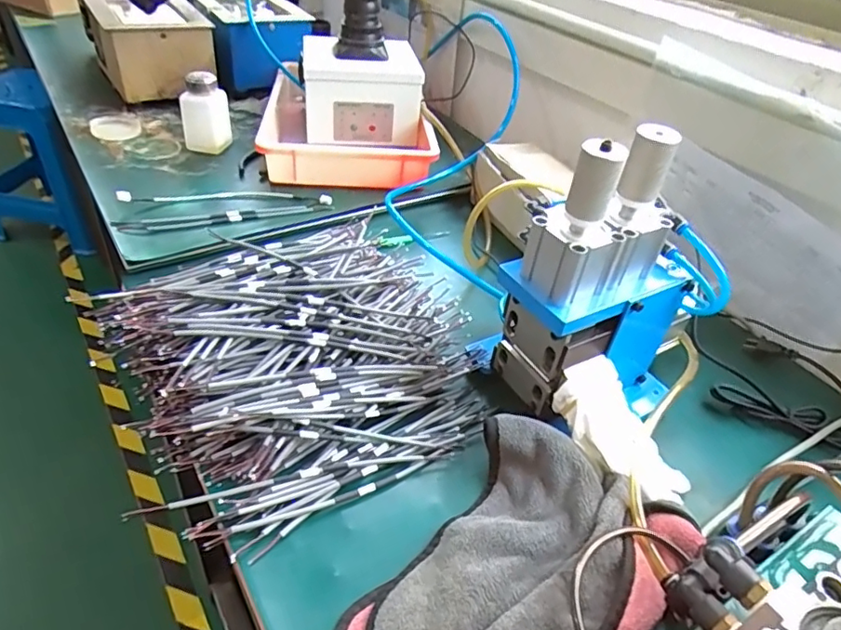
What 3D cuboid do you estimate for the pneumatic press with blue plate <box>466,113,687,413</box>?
[{"bbox_3d":[0.158,-0.034,0.475,0.172,0.242,0.105,-10,42,-20],"label":"pneumatic press with blue plate"}]

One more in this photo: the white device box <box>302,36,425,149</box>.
[{"bbox_3d":[-0.093,-0.351,0.882,0.181,0.124,0.117,2,39,-6],"label":"white device box"}]

